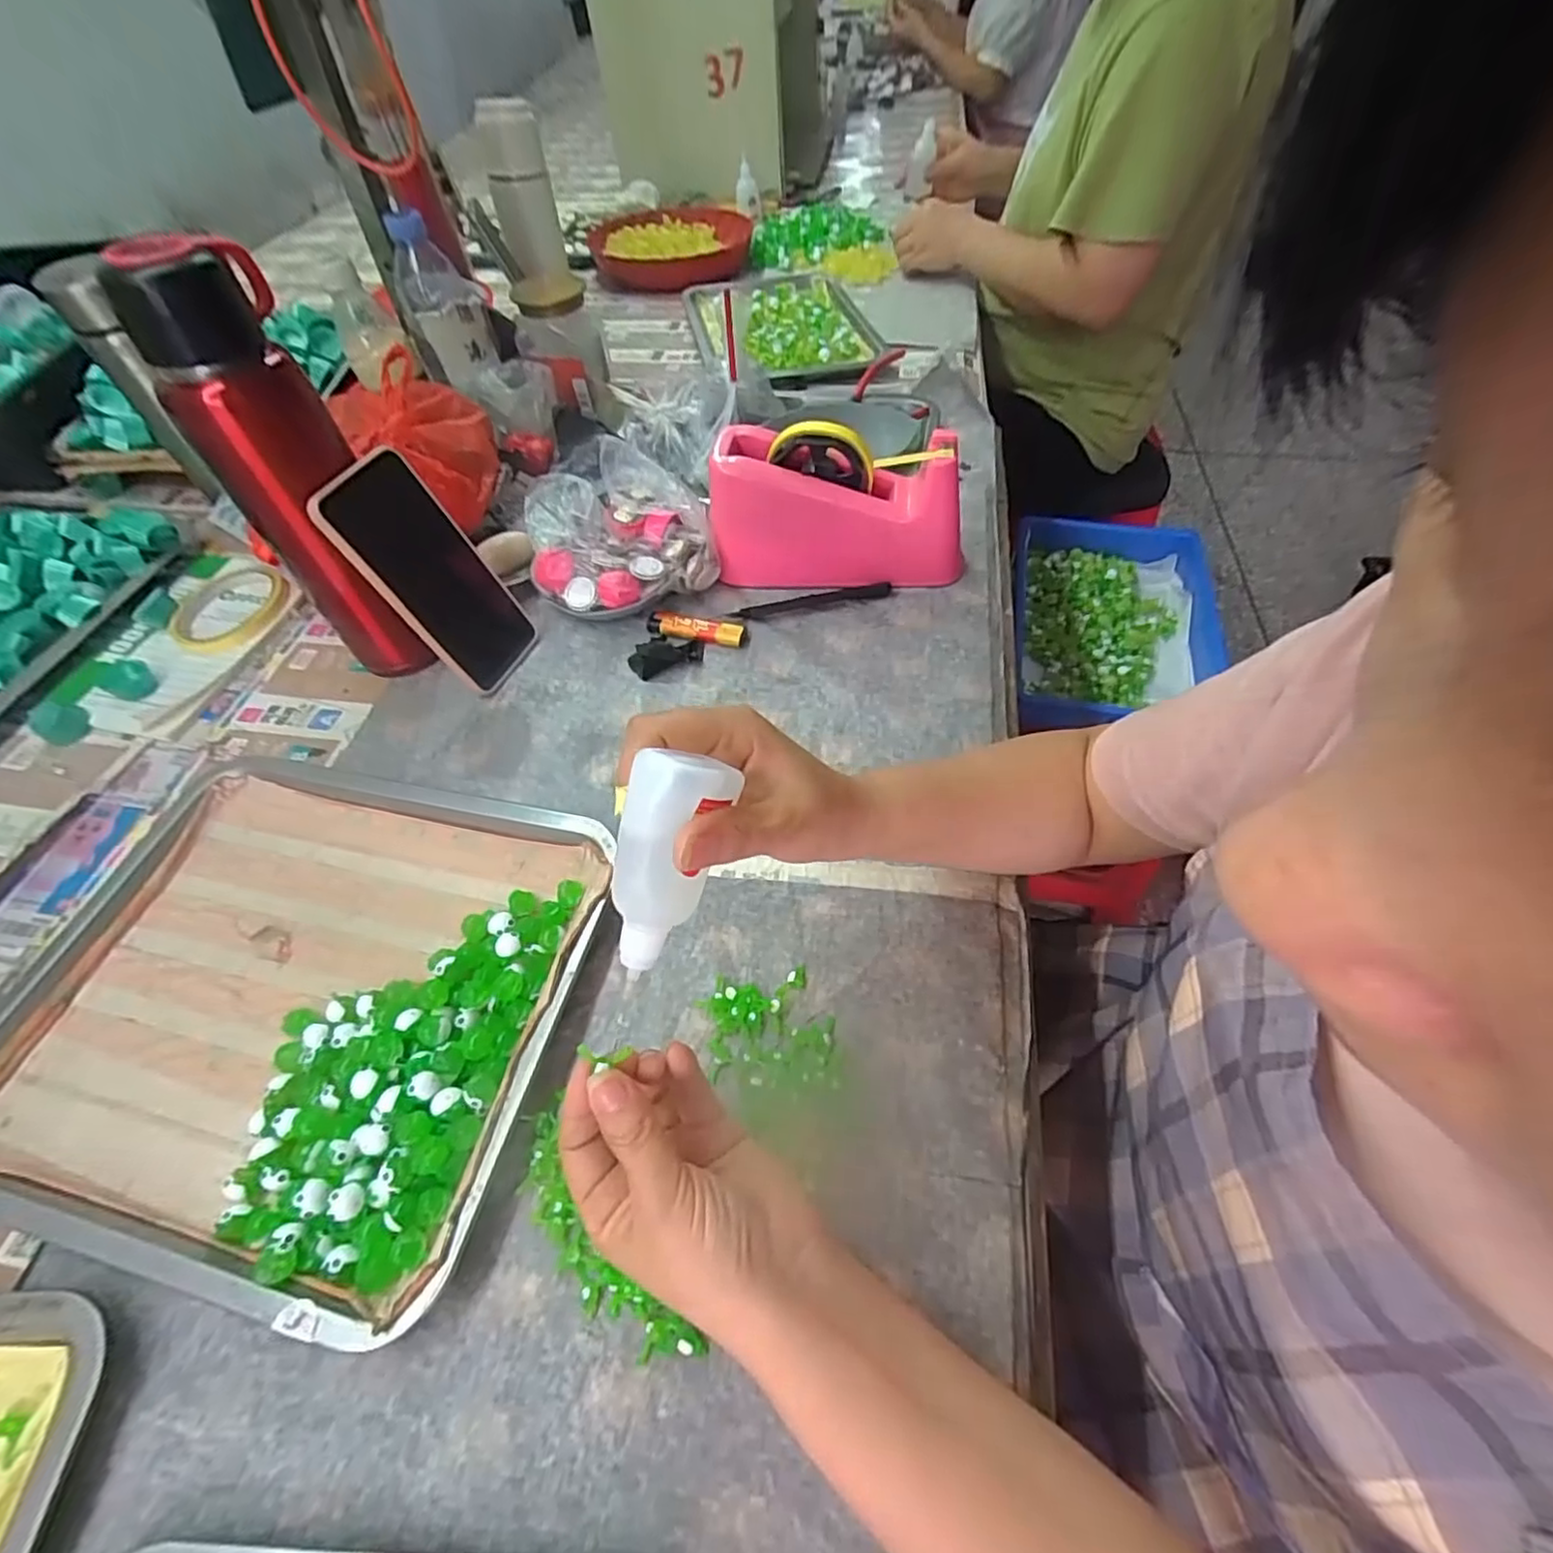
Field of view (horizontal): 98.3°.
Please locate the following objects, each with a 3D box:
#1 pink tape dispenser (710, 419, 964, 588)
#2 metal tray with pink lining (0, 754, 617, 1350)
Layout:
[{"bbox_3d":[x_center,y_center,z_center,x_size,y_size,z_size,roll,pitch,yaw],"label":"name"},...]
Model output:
[{"bbox_3d":[0.050,-0.214,0.541,0.198,0.103,0.064,2,55,5],"label":"pink tape dispenser"},{"bbox_3d":[-0.271,0.116,0.379,0.309,0.023,0.260,10,56,10],"label":"metal tray with pink lining"}]

